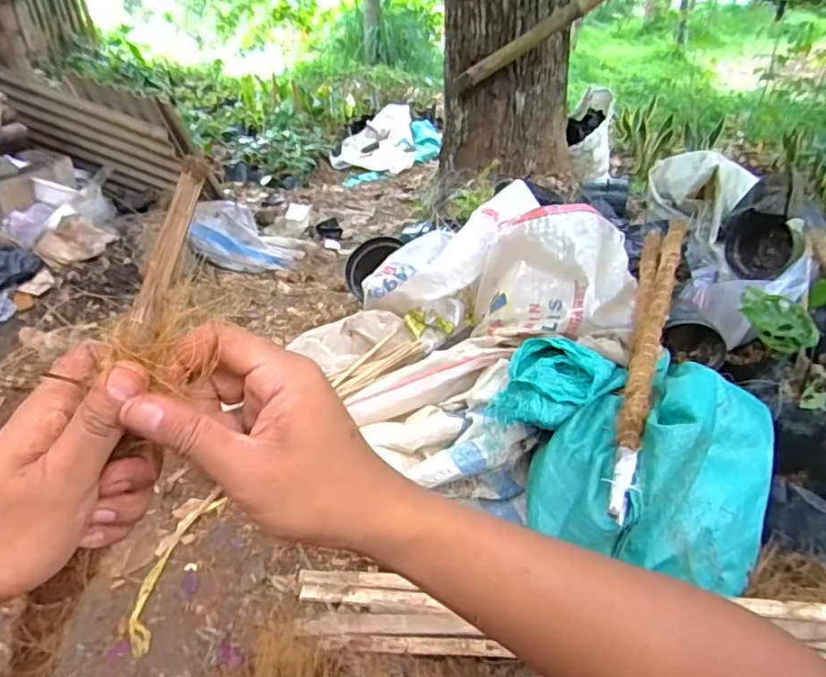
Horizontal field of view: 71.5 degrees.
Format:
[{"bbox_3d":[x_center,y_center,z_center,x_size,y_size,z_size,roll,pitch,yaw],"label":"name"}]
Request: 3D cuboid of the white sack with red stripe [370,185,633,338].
[{"bbox_3d":[0.174,-0.164,1.098,0.494,0.214,0.353,15,41,17],"label":"white sack with red stripe"}]

